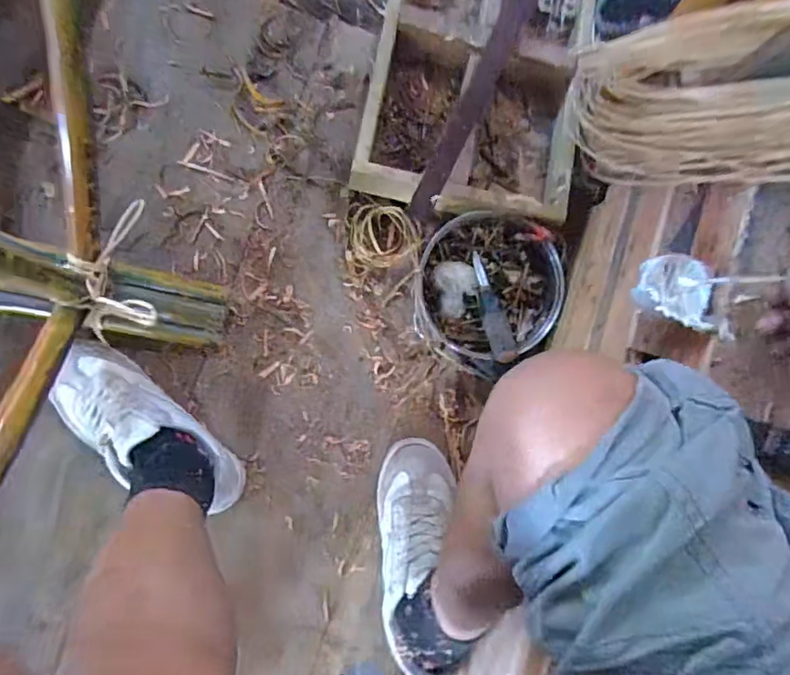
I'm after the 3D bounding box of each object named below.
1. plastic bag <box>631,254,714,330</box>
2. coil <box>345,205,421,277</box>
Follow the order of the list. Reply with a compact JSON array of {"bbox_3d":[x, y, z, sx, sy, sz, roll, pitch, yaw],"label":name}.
[{"bbox_3d":[0.223,-0.038,0.433,0.052,0.032,0.057,9,88,-3],"label":"plastic bag"},{"bbox_3d":[-0.021,-0.124,0.676,0.090,0.025,0.074,-19,90,-4],"label":"coil"}]

